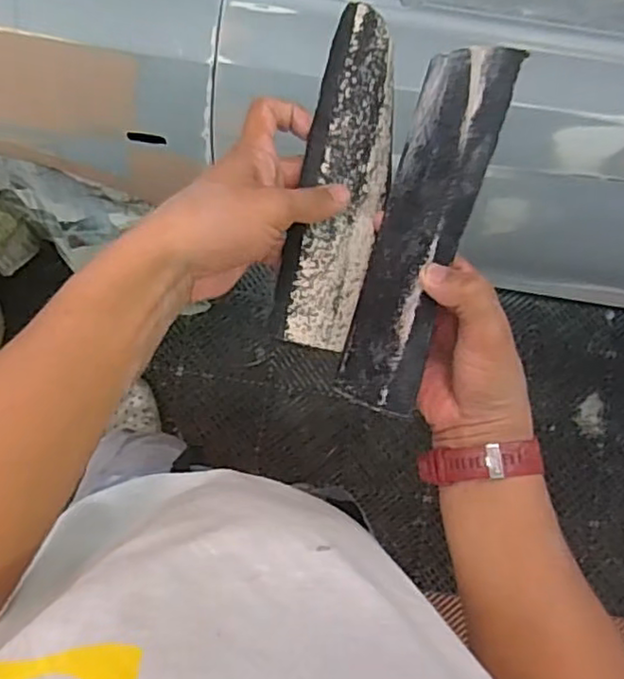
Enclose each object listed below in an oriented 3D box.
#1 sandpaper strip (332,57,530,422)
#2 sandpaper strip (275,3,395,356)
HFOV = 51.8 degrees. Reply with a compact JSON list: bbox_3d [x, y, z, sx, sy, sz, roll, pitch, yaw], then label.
[{"bbox_3d":[0.067,-0.069,0.414,0.016,0.068,0.227,12,99,-41],"label":"sandpaper strip"},{"bbox_3d":[0.022,-0.105,0.435,0.059,0.027,0.221,11,92,-5],"label":"sandpaper strip"}]

